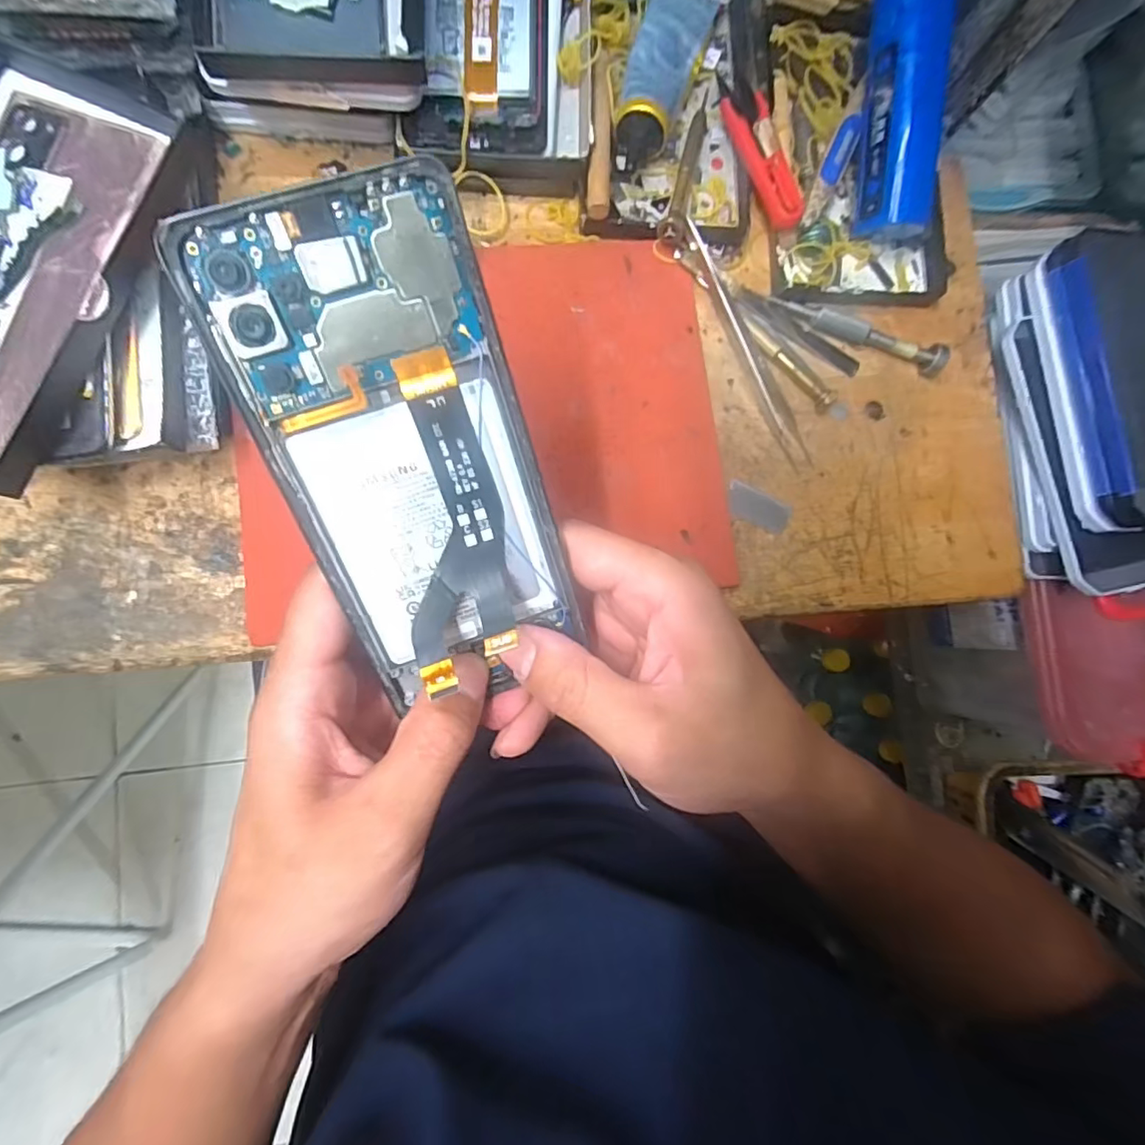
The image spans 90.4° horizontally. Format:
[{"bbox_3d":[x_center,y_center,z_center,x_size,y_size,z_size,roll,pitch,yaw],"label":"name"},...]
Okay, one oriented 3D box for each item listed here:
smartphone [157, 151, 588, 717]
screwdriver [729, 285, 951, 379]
[{"bbox_3d":[-0.047,-0.031,0.170,0.074,0.011,0.148,-20,116,-8],"label":"smartphone"},{"bbox_3d":[0.155,-0.143,0.327,0.129,0.017,0.014,17,84,-6],"label":"screwdriver"}]

